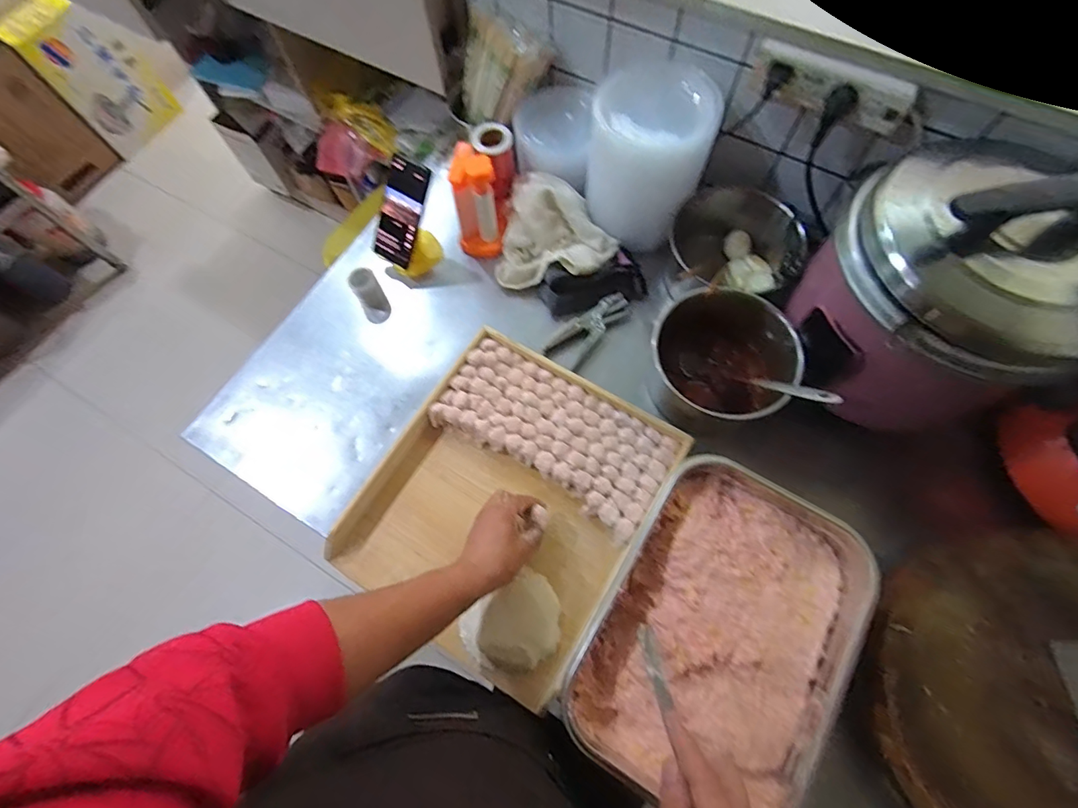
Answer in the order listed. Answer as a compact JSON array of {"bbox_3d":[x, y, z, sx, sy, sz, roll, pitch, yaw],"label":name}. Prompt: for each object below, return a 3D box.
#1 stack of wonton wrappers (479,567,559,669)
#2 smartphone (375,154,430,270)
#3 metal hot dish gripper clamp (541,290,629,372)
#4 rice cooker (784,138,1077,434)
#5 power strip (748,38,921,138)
[{"bbox_3d":[-0.022,0.278,0.598,0.119,0.035,0.094,-38,72,-11],"label":"stack of wonton wrappers"},{"bbox_3d":[-0.219,-0.300,0.767,0.066,0.160,0.016,25,30,3],"label":"smartphone"},{"bbox_3d":[0.078,-0.119,0.768,0.052,0.035,0.155,41,76,16],"label":"metal hot dish gripper clamp"},{"bbox_3d":[0.456,-0.113,0.562,0.279,0.266,0.243,40,76,16],"label":"rice cooker"},{"bbox_3d":[0.353,-0.386,0.593,0.185,0.056,0.028,28,73,12],"label":"power strip"}]

